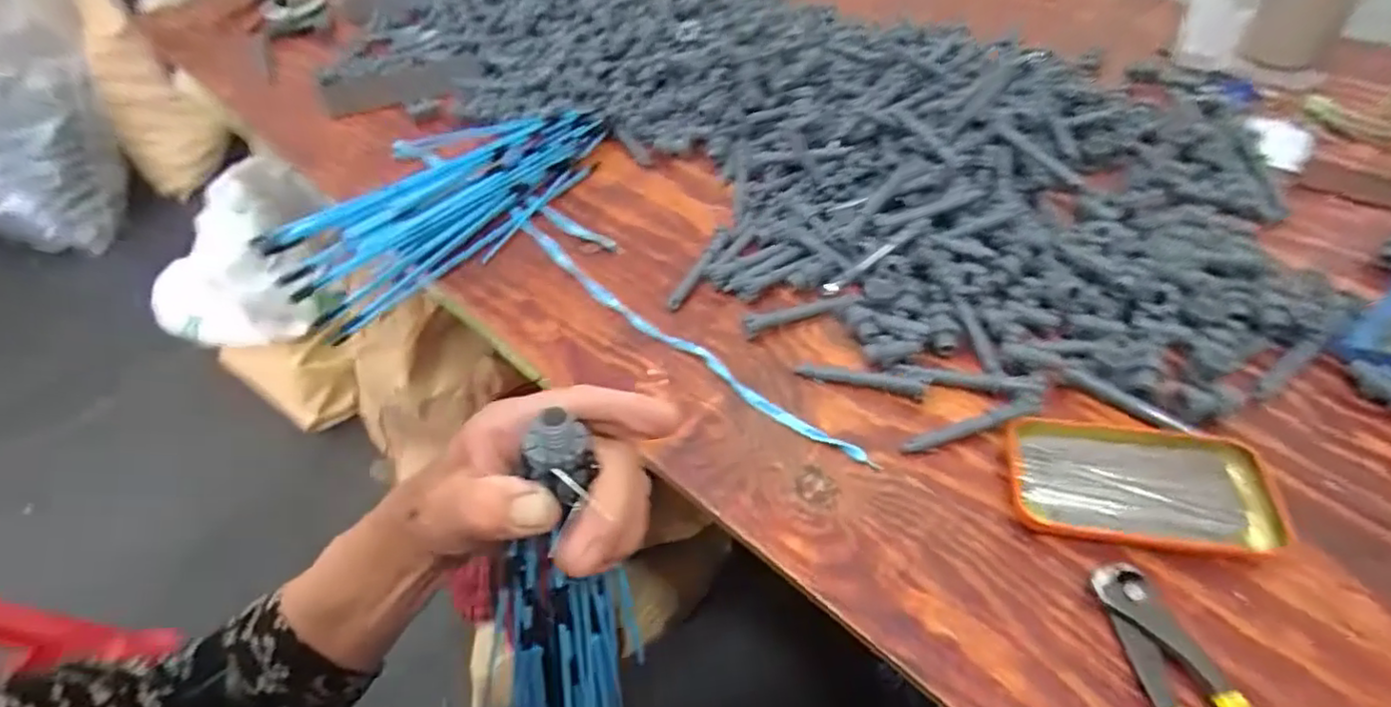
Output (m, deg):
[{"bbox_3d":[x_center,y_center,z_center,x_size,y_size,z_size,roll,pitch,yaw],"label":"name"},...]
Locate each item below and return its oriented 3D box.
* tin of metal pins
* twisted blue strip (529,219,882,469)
[{"bbox_3d":[0.276,0.079,0.397,0.151,0.021,0.079,5,50,8],"label":"tin of metal pins"},{"bbox_3d":[-0.025,-0.020,0.514,0.380,0.010,0.025,36,60,29],"label":"twisted blue strip"}]

